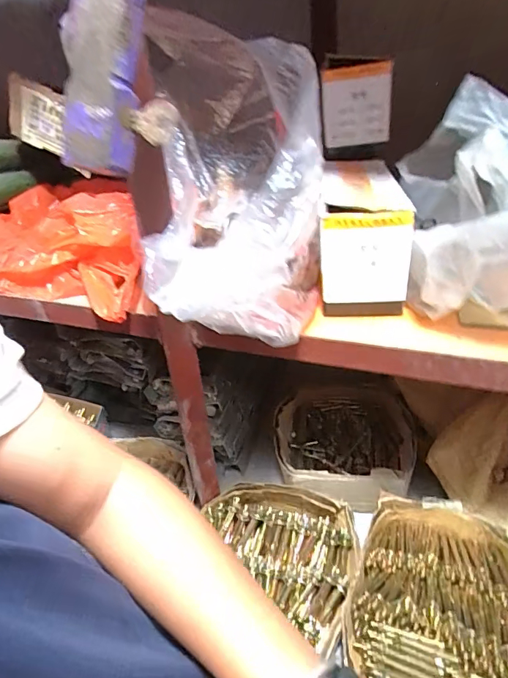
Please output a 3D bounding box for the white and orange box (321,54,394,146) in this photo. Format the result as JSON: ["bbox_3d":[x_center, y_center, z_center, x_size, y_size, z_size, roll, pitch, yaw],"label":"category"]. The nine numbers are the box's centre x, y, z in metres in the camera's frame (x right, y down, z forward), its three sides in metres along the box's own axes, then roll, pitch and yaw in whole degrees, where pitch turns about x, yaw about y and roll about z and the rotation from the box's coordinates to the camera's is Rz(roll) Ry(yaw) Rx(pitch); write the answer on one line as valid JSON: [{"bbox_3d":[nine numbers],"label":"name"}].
[{"bbox_3d":[0.121,-0.281,0.516,0.078,0.093,0.029,2,33,11],"label":"white and orange box"}]

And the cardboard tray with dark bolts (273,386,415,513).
[{"bbox_3d":[0.131,0.158,0.651,0.204,0.077,0.186,5,34,15],"label":"cardboard tray with dark bolts"}]

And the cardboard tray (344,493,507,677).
[{"bbox_3d":[0.192,0.293,0.449,0.168,0.064,0.230,10,36,22],"label":"cardboard tray"}]

